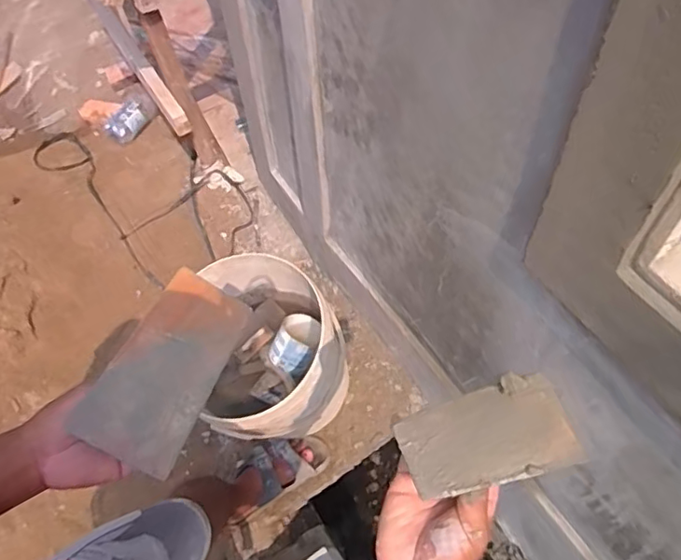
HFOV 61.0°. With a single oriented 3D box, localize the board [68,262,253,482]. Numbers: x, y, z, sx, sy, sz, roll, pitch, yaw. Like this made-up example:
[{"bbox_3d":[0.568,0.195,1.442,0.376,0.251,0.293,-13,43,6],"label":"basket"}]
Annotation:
[{"bbox_3d":[-0.142,0.071,0.481,0.082,0.009,0.161,29,61,-6],"label":"board"}]

